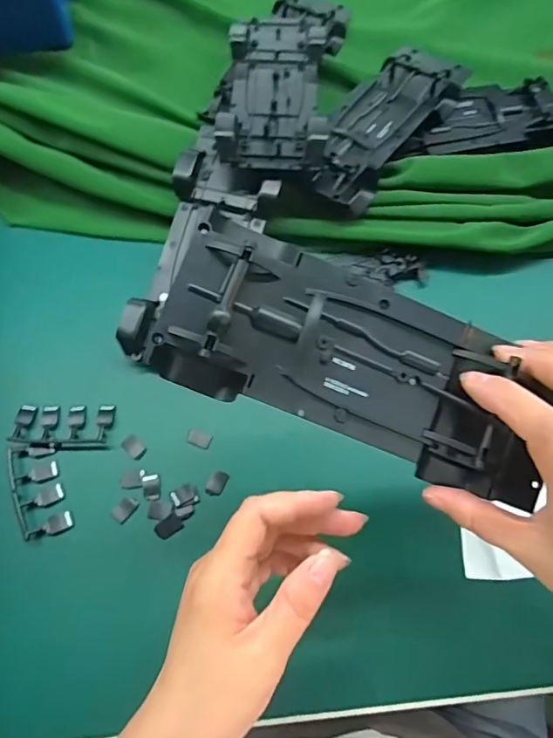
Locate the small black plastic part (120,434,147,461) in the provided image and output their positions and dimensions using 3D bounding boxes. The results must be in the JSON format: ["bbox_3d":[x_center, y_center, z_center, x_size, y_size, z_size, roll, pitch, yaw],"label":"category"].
[{"bbox_3d":[-0.097,0.053,0.346,0.017,0.004,0.011,43,73,14],"label":"small black plastic part"}]

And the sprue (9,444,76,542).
[{"bbox_3d":[-0.156,0.079,0.334,0.030,0.006,0.062,-21,70,-10],"label":"sprue"}]

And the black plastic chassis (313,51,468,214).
[{"bbox_3d":[0.087,-0.200,0.421,0.065,0.032,0.182,35,71,12],"label":"black plastic chassis"}]

